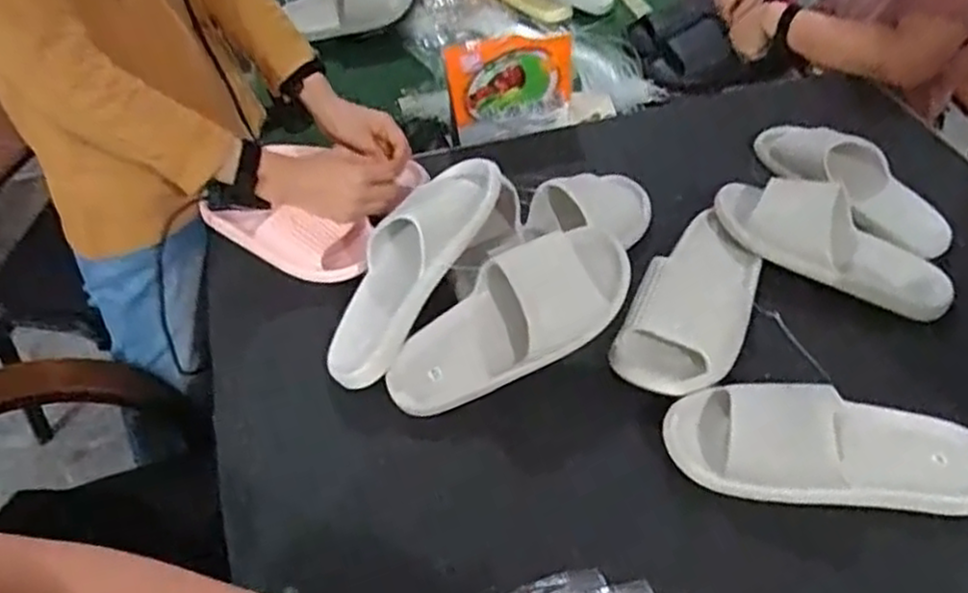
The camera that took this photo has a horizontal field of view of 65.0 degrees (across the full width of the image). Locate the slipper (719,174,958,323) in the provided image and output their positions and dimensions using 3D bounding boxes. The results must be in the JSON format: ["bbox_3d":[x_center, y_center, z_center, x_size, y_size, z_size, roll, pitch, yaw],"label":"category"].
[{"bbox_3d":[0.387,-0.063,0.837,0.255,0.069,0.093,30,54,12],"label":"slipper"}]

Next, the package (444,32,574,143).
[{"bbox_3d":[0.038,-0.293,1.064,0.180,0.140,0.037,-13,47,-10],"label":"package"}]

